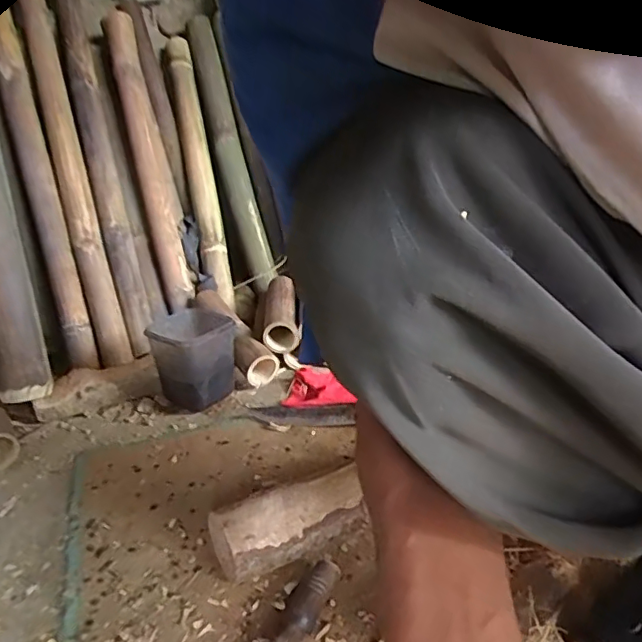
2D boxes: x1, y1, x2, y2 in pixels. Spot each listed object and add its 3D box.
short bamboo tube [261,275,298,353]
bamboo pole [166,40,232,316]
[{"bbox_3d":[-0.080,-0.029,1.054,0.065,0.055,0.275,-5,20,-3],"label":"short bamboo tube"},{"bbox_3d":[-0.263,-0.338,1.218,0.059,0.655,0.068,-9,-12,-13],"label":"bamboo pole"}]

